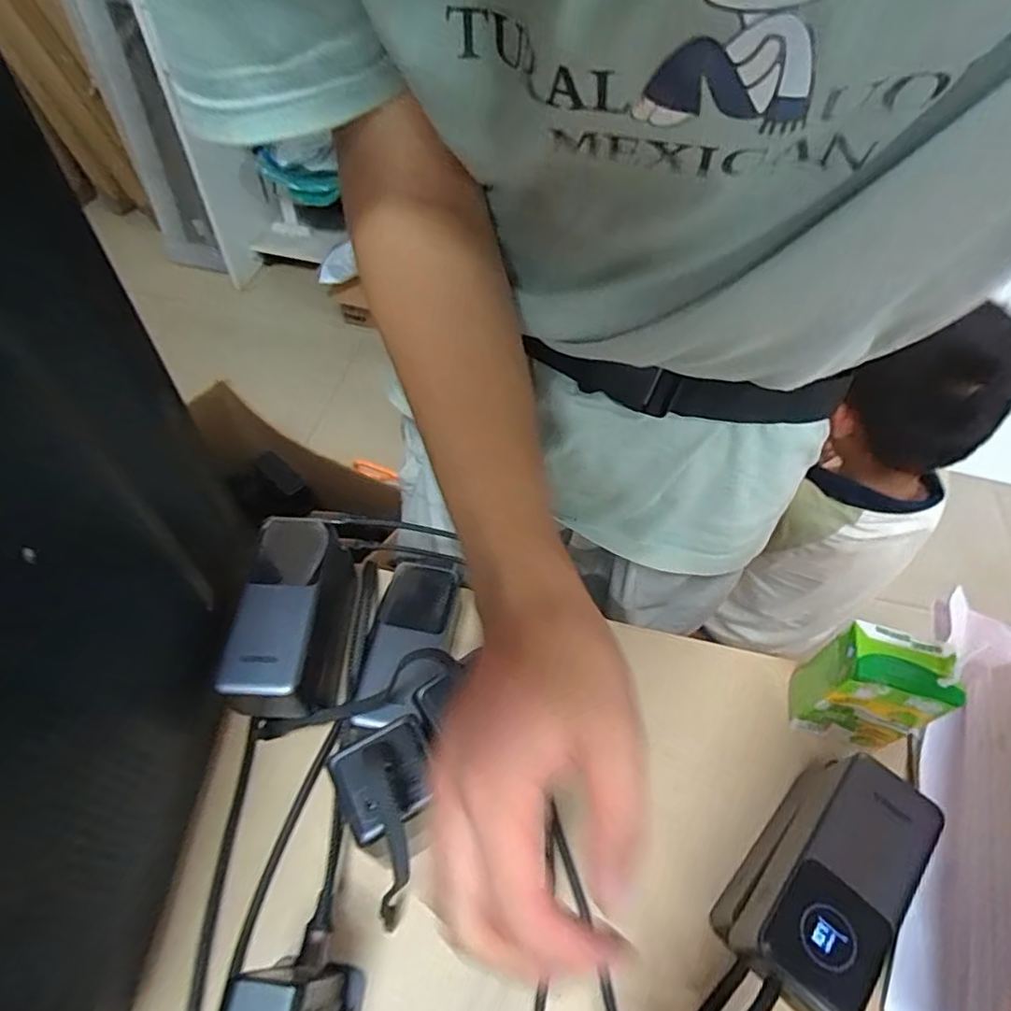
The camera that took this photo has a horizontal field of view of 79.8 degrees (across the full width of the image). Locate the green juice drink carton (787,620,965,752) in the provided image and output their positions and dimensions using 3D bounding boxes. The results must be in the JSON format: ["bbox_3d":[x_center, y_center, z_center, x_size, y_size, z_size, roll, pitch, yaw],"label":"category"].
[{"bbox_3d":[0.254,0.131,0.428,0.065,0.107,0.045,15,55,8],"label":"green juice drink carton"}]

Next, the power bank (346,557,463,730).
[{"bbox_3d":[-0.074,0.103,0.456,0.061,0.029,0.129,7,54,2],"label":"power bank"}]

